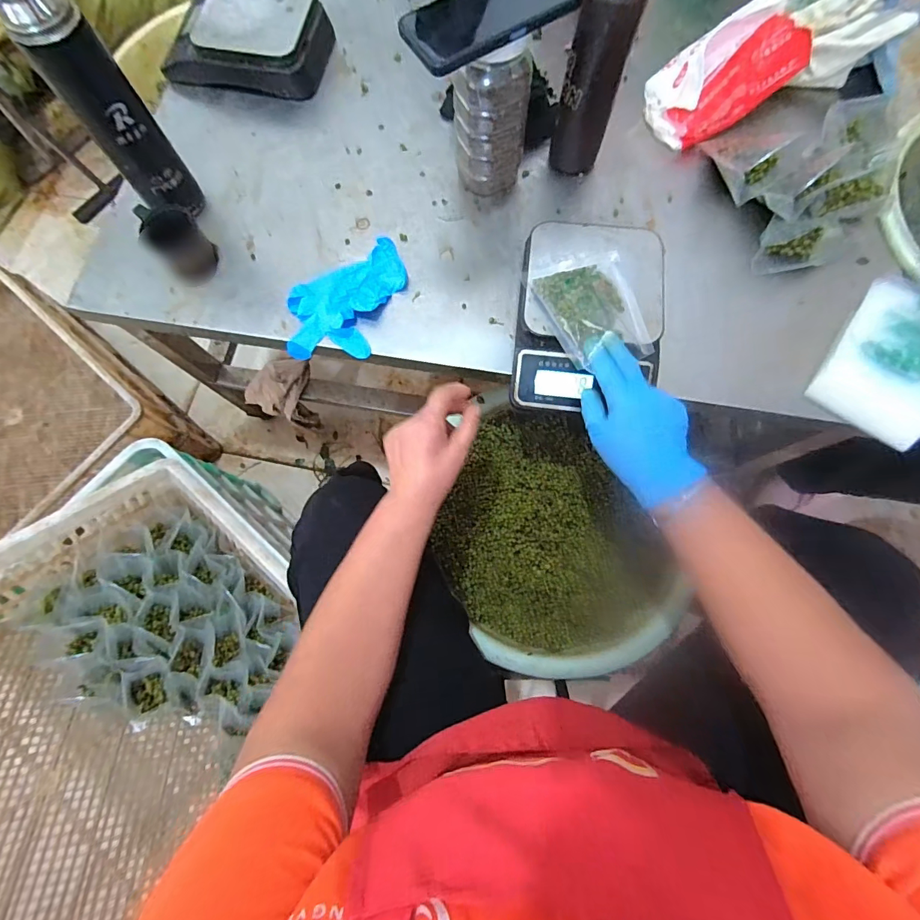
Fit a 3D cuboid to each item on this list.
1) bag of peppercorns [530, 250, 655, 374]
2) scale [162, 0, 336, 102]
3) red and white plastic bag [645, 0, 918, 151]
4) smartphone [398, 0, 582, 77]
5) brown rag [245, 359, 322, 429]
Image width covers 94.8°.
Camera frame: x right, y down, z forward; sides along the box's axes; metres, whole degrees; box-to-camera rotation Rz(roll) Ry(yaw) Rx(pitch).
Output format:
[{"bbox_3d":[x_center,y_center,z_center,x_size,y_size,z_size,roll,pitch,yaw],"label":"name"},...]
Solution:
[{"bbox_3d":[0.136,-0.155,0.424,0.094,0.035,0.135,-16,76,-2],"label":"bag of peppercorns"},{"bbox_3d":[-0.310,-0.607,0.605,0.221,0.057,0.158,8,76,4],"label":"scale"},{"bbox_3d":[0.390,-0.513,0.538,0.283,0.100,0.141,-26,76,-5],"label":"red and white plastic bag"},{"bbox_3d":[0.032,-0.427,0.401,0.176,0.011,0.086,-35,77,-7],"label":"smartphone"},{"bbox_3d":[-0.322,-0.124,0.789,0.104,0.154,0.102,22,77,7],"label":"brown rag"}]

